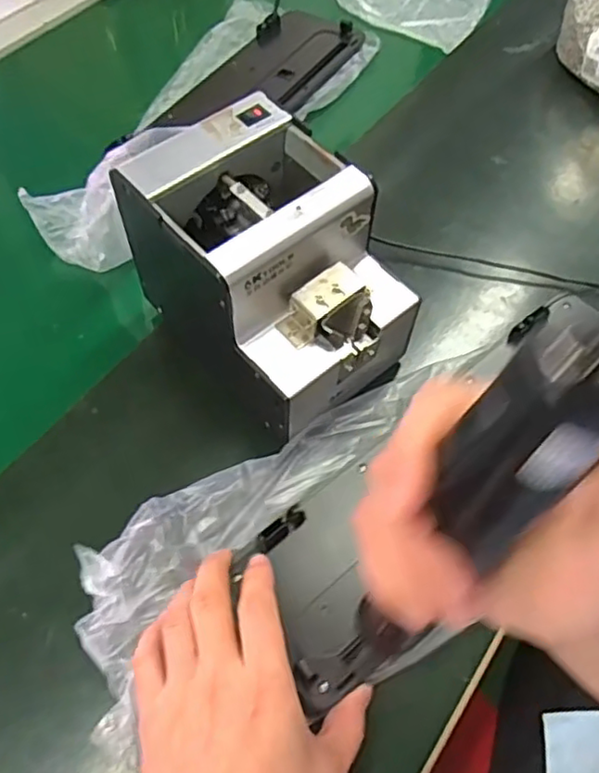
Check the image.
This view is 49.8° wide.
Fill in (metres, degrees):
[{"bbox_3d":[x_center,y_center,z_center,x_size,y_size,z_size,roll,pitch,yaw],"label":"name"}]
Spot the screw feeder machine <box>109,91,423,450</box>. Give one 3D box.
[{"bbox_3d":[-0.018,-0.080,0.467,0.129,0.142,0.180,-34,68,-19],"label":"screw feeder machine"}]

